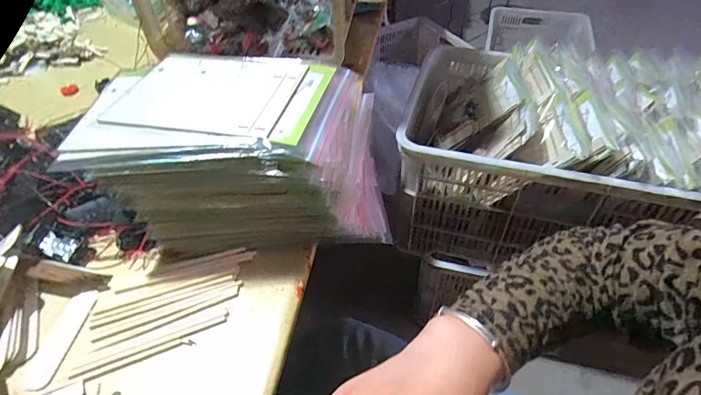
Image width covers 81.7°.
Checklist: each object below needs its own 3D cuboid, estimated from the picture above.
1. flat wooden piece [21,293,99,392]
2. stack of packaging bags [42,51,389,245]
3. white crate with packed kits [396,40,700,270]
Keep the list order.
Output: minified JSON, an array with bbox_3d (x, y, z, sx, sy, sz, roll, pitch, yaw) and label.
[{"bbox_3d":[-0.293,0.140,0.410,0.029,0.005,0.100,4,46,6],"label":"flat wooden piece"},{"bbox_3d":[-0.113,-0.045,0.463,0.304,0.163,0.161,1,46,3],"label":"stack of packaging bags"},{"bbox_3d":[0.430,-0.108,0.874,0.563,0.366,0.409,12,47,14],"label":"white crate with packed kits"}]

